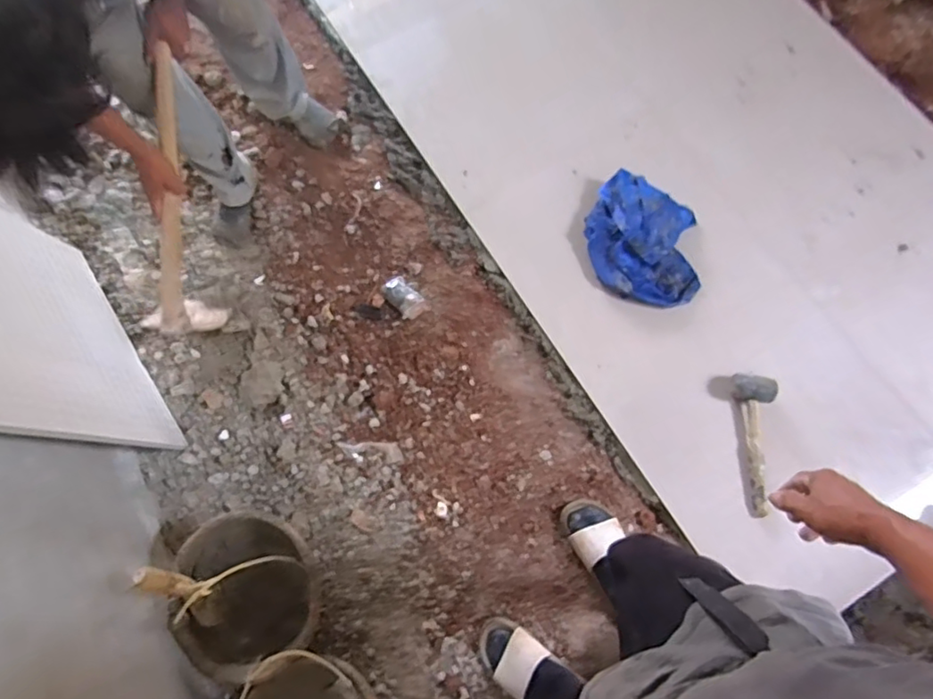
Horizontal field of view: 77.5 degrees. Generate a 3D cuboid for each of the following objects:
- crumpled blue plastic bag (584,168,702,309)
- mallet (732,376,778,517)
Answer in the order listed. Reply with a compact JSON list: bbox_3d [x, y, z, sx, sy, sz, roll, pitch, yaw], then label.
[{"bbox_3d":[0.429,-0.264,1.404,0.259,0.079,0.317,0,73,2],"label":"crumpled blue plastic bag"},{"bbox_3d":[0.622,0.202,1.242,0.077,0.043,0.295,2,79,2],"label":"mallet"}]

